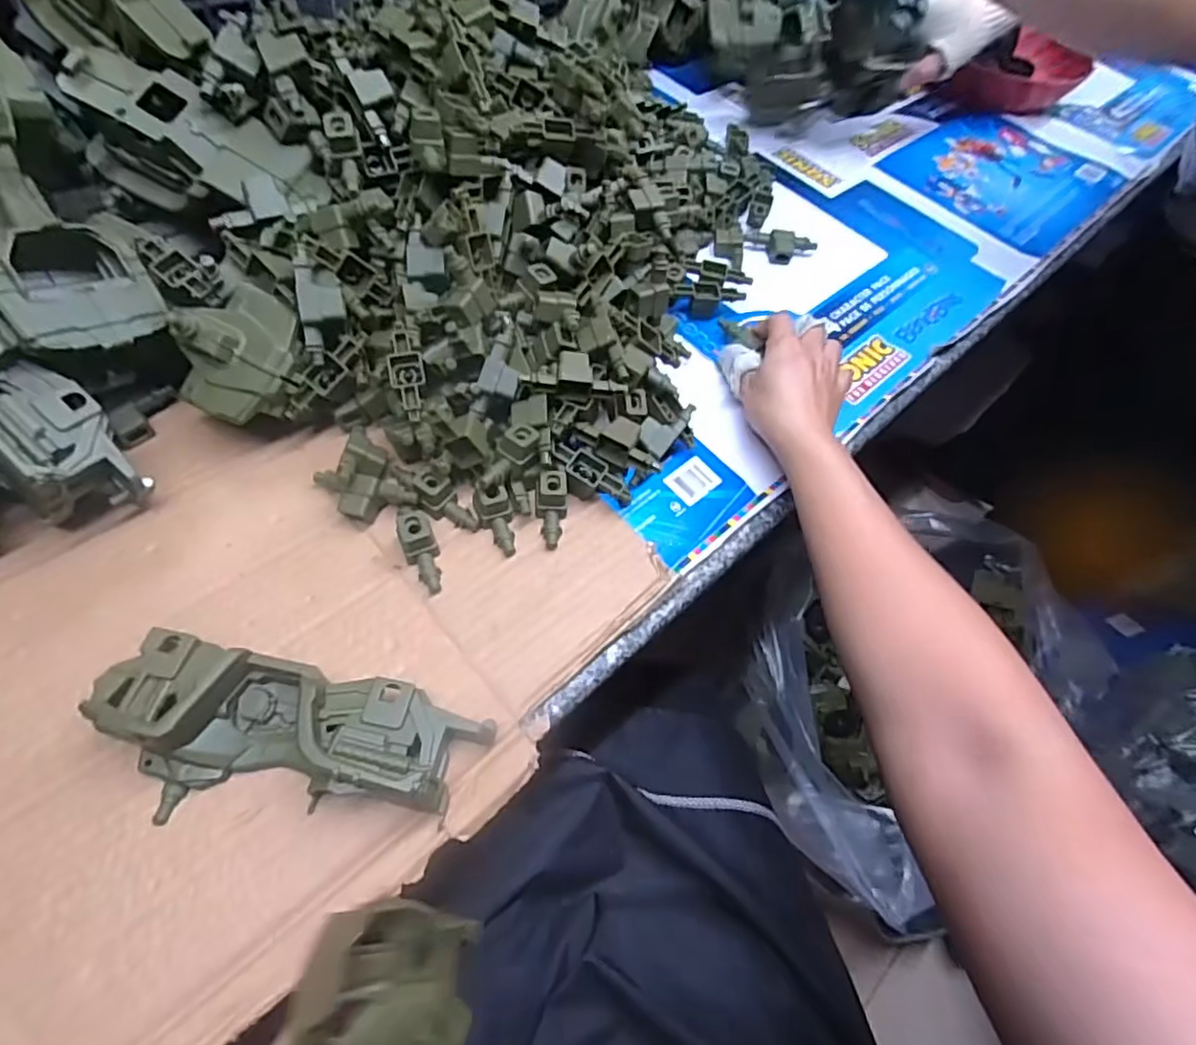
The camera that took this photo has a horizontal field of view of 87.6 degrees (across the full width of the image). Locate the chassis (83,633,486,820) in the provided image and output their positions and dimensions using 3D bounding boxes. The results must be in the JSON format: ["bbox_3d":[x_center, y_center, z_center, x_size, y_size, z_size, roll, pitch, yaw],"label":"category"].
[{"bbox_3d":[-0.150,0.104,0.299,0.182,0.038,0.074,13,58,1],"label":"chassis"}]

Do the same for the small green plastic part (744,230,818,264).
[{"bbox_3d":[0.168,-0.255,0.578,0.065,0.025,0.024,14,58,0],"label":"small green plastic part"}]

